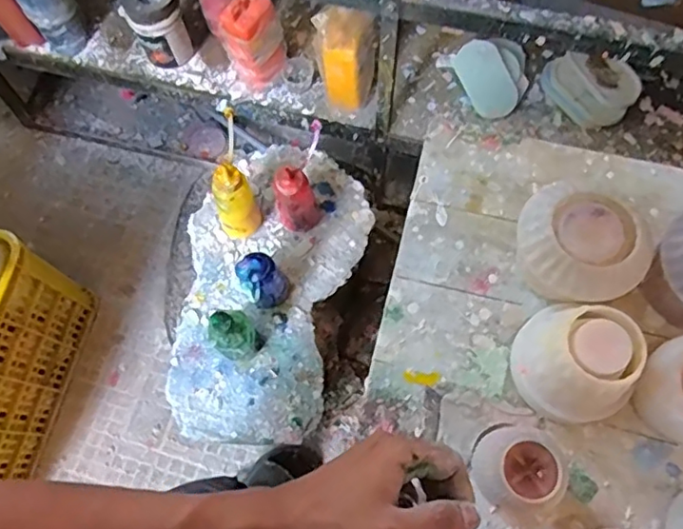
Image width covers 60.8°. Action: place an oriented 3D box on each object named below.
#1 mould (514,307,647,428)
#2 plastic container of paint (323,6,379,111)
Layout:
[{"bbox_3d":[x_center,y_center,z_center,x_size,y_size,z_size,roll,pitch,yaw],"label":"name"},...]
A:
[{"bbox_3d":[0.229,0.095,0.567,0.095,0.107,0.100,0,71,1],"label":"mould"},{"bbox_3d":[0.014,-0.384,1.110,0.102,0.242,0.063,0,71,1],"label":"plastic container of paint"}]

